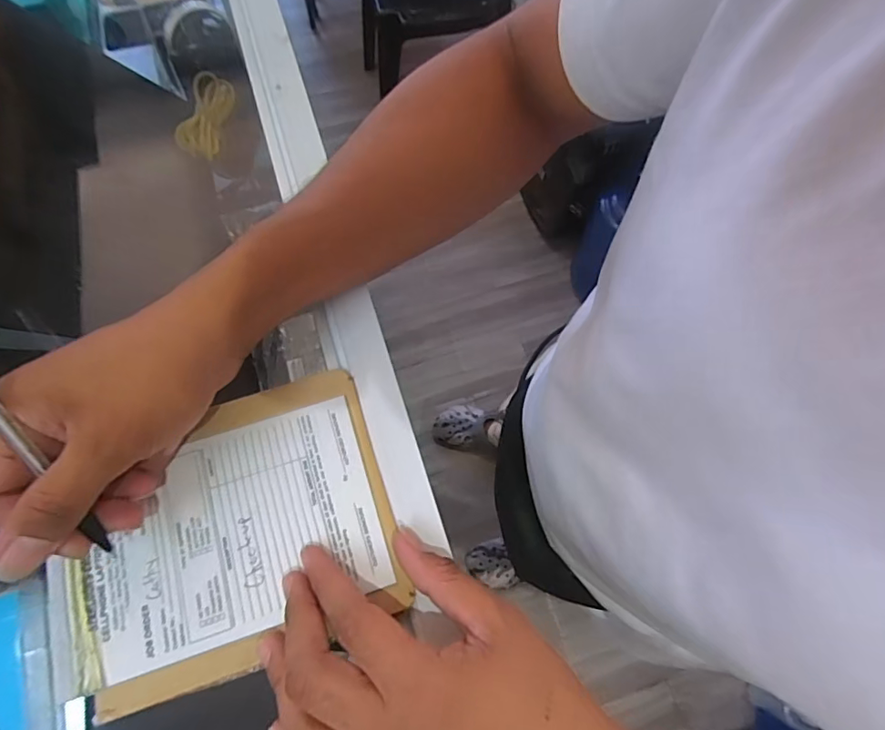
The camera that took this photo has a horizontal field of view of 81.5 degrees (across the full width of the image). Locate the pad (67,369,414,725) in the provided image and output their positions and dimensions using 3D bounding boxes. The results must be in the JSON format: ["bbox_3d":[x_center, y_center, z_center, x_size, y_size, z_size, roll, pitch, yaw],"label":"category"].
[{"bbox_3d":[-0.110,0.085,0.271,0.162,0.004,0.131,-18,71,-8],"label":"pad"}]

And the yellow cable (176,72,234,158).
[{"bbox_3d":[-0.284,-0.306,0.624,0.044,0.034,0.110,6,70,0],"label":"yellow cable"}]

